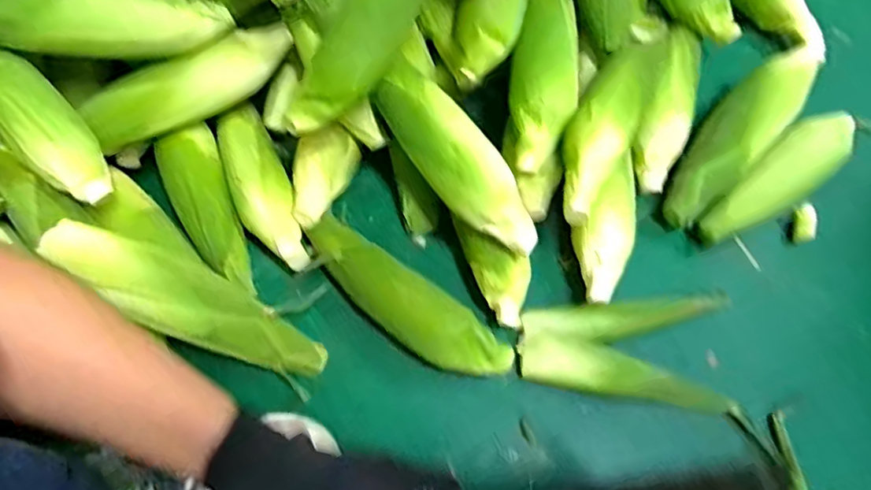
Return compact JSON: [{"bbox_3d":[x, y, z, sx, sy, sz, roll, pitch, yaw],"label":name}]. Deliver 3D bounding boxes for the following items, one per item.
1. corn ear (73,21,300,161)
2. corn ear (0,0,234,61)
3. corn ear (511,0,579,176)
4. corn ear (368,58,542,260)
[{"bbox_3d":[-0.244,-0.163,0.579,0.209,0.049,0.057,-30,70,-13],"label":"corn ear"},{"bbox_3d":[-0.301,-0.205,0.512,0.216,0.061,0.044,-10,65,-30],"label":"corn ear"},{"bbox_3d":[0.116,-0.192,0.596,0.064,0.055,0.231,11,67,4],"label":"corn ear"},{"bbox_3d":[0.021,-0.082,0.556,0.069,0.059,0.210,-31,70,-13],"label":"corn ear"}]

